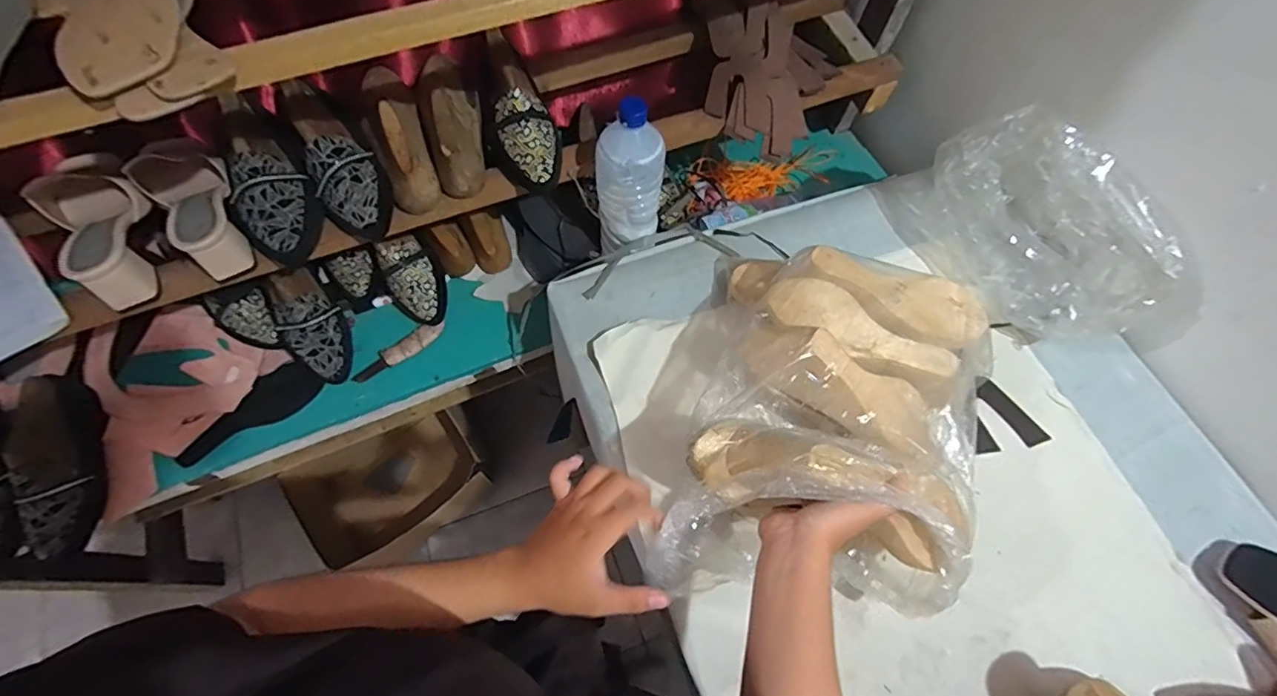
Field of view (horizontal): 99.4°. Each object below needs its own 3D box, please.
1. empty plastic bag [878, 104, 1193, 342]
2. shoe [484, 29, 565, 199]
[{"bbox_3d":[0.496,-0.162,0.691,0.199,0.180,0.321,-15,67,-9],"label":"empty plastic bag"},{"bbox_3d":[-0.164,-0.309,0.704,0.090,0.085,0.224,-20,81,-11],"label":"shoe"}]

